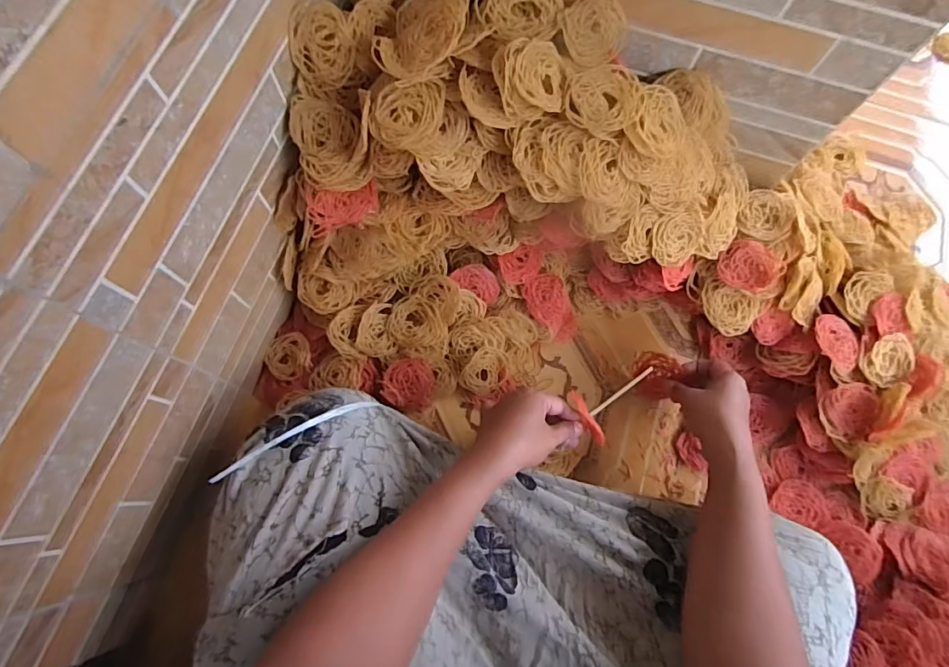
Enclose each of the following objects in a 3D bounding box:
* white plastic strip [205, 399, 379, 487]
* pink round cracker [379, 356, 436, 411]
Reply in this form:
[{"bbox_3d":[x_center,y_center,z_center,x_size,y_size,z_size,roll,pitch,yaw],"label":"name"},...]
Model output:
[{"bbox_3d":[-0.158,0.090,0.457,0.159,0.034,0.012,-25,75,-27],"label":"white plastic strip"},{"bbox_3d":[-0.075,0.057,0.574,0.056,0.009,0.056,11,74,1],"label":"pink round cracker"}]

